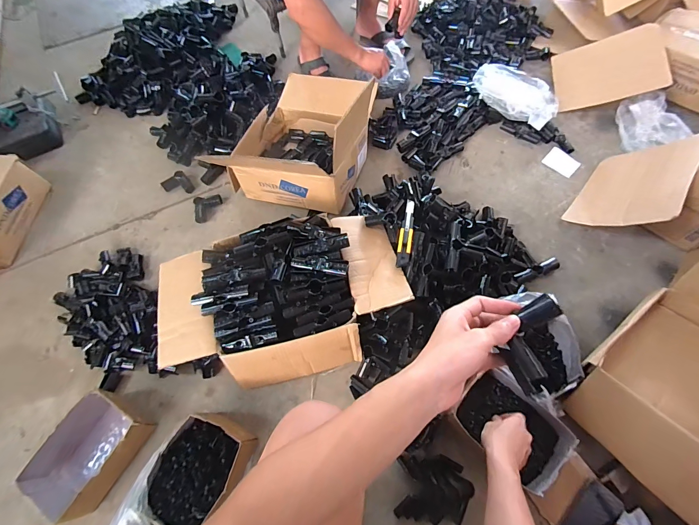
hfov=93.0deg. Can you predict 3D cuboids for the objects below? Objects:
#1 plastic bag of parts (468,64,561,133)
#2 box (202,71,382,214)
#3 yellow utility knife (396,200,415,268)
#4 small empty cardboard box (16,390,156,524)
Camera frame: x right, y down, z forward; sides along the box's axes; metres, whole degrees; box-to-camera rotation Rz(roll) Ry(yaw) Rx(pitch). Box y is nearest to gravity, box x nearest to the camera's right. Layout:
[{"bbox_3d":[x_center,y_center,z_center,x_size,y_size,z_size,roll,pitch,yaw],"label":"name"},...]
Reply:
[{"bbox_3d":[0.543,-0.553,1.096,0.287,0.094,0.128,20,67,13],"label":"plastic bag of parts"},{"bbox_3d":[-0.125,-0.404,0.977,0.347,0.236,0.453,17,66,11],"label":"box"},{"bbox_3d":[0.143,-0.076,0.830,0.033,0.011,0.190,10,65,8],"label":"yellow utility knife"},{"bbox_3d":[-0.556,0.409,0.713,0.150,0.091,0.214,25,68,15],"label":"small empty cardboard box"}]

